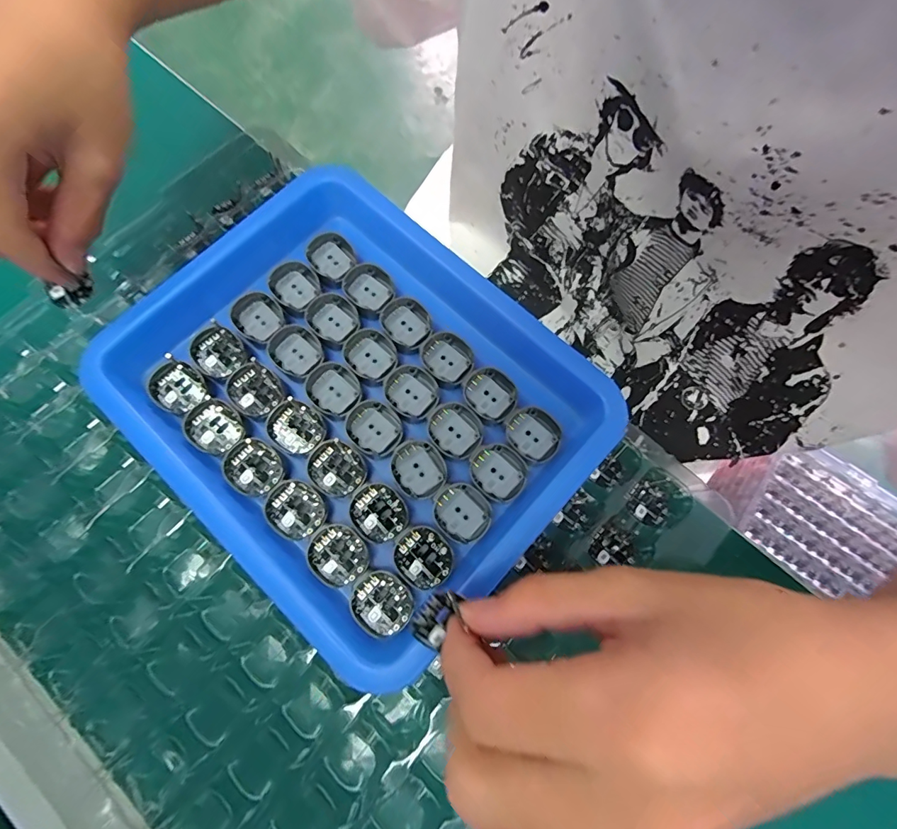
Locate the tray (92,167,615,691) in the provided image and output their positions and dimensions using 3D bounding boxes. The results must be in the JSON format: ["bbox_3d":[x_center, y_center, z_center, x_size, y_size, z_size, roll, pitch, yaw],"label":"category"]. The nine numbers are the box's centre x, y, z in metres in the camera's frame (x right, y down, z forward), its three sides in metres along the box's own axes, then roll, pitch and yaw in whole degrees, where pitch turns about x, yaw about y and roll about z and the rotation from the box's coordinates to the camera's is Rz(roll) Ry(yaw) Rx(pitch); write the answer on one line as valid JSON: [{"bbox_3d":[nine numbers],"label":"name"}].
[{"bbox_3d":[-0.045,-0.012,0.227,0.215,0.025,0.189,42,78,10],"label":"tray"}]

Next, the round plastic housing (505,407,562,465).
[{"bbox_3d":[0.043,0.010,0.224,0.027,0.004,0.024,42,78,10],"label":"round plastic housing"}]

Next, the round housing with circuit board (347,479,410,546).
[{"bbox_3d":[-0.033,0.046,0.212,0.029,0.004,0.026,38,78,9],"label":"round housing with circuit board"}]

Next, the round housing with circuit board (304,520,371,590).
[{"bbox_3d":[-0.051,0.064,0.206,0.029,0.004,0.025,39,78,10],"label":"round housing with circuit board"}]

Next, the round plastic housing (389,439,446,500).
[{"bbox_3d":[-0.015,0.026,0.220,0.025,0.004,0.028,-27,76,-8],"label":"round plastic housing"}]

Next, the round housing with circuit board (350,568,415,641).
[{"bbox_3d":[-0.030,0.084,0.200,0.027,0.005,0.025,0,74,0],"label":"round housing with circuit board"}]

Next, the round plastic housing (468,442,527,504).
[{"bbox_3d":[0.024,0.027,0.219,0.029,0.004,0.025,40,78,10],"label":"round plastic housing"}]

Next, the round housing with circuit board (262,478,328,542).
[{"bbox_3d":[-0.073,0.045,0.212,0.029,0.004,0.025,36,77,9],"label":"round housing with circuit board"}]

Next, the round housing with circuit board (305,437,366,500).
[{"bbox_3d":[-0.055,0.026,0.218,0.025,0.004,0.029,-41,79,-11],"label":"round housing with circuit board"}]

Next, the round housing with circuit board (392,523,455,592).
[{"bbox_3d":[-0.011,0.065,0.207,0.027,0.004,0.026,0,74,0],"label":"round housing with circuit board"}]

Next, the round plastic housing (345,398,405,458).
[{"bbox_3d":[-0.037,0.006,0.226,0.029,0.004,0.027,0,74,0],"label":"round plastic housing"}]

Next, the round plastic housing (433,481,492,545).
[{"bbox_3d":[0.006,0.046,0.215,0.028,0.004,0.025,40,78,10],"label":"round plastic housing"}]

